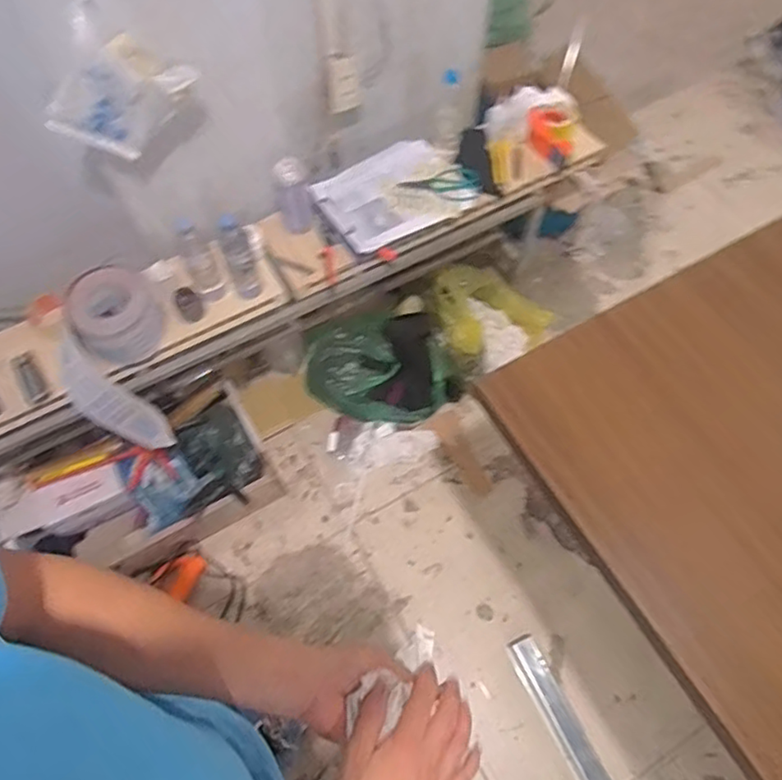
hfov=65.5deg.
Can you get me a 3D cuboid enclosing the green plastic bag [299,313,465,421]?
[{"bbox_3d":[-0.038,-0.054,1.630,0.354,0.226,0.310,-25,66,-11],"label":"green plastic bag"}]

